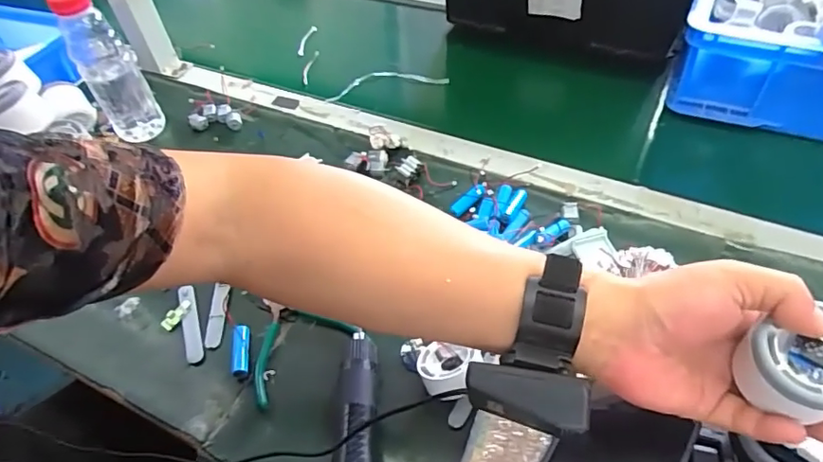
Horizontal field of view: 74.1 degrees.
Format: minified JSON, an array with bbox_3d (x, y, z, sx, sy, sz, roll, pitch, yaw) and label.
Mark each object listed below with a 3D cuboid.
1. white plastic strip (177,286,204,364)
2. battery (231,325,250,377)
[{"bbox_3d":[-0.216,0.092,0.532,0.018,0.004,0.083,-18,55,-8],"label":"white plastic strip"},{"bbox_3d":[-0.157,0.109,0.503,0.014,0.014,0.050,-8,49,-1],"label":"battery"}]

